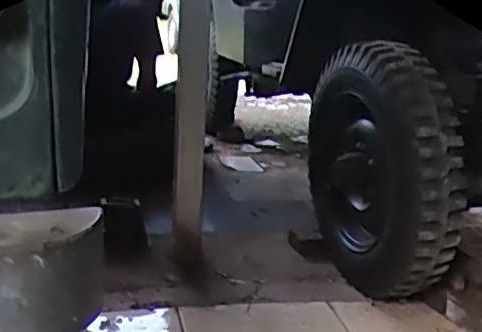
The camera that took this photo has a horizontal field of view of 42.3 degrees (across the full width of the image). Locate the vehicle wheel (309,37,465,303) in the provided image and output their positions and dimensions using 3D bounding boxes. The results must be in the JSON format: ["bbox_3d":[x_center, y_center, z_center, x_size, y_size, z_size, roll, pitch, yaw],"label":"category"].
[{"bbox_3d":[0.367,0.009,1.705,0.208,0.641,0.592,1,17,-13],"label":"vehicle wheel"}]

